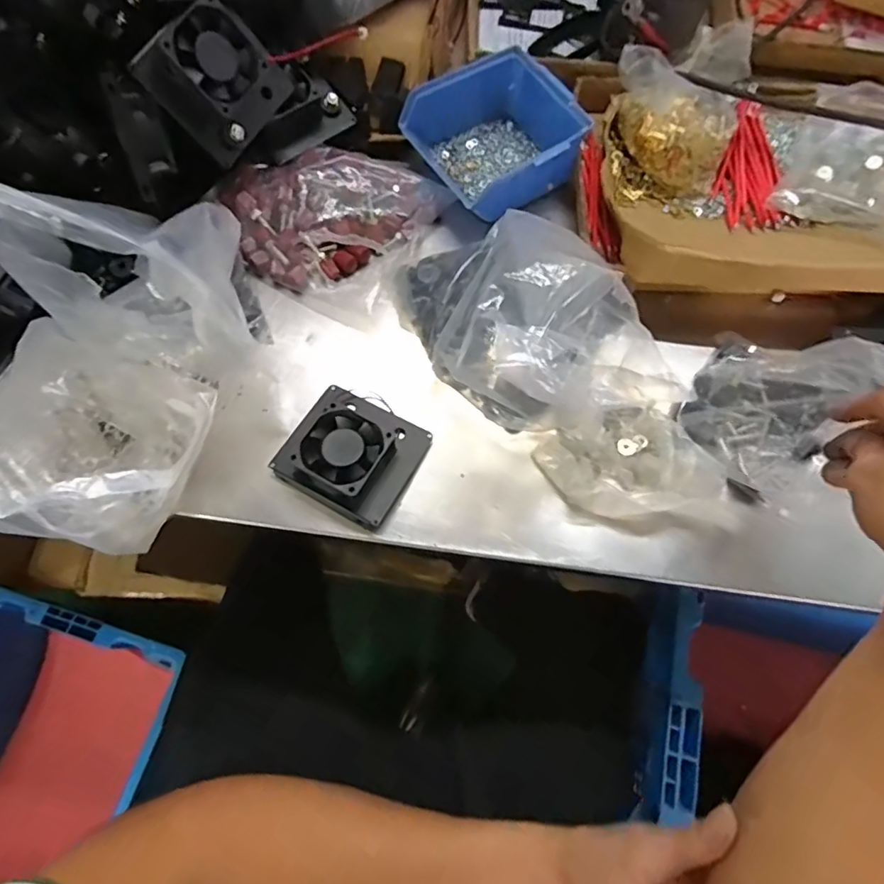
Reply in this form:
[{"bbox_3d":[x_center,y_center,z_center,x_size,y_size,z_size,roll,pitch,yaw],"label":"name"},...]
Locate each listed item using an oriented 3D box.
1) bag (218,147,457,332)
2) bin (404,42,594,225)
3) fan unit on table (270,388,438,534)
[{"bbox_3d":[-0.099,-0.203,0.479,0.172,0.049,0.158,27,72,8],"label":"bag"},{"bbox_3d":[0.051,-0.283,0.496,0.135,0.061,0.134,-36,75,-13],"label":"bin"},{"bbox_3d":[-0.070,0.005,0.412,0.098,0.035,0.089,28,72,8],"label":"fan unit on table"}]

